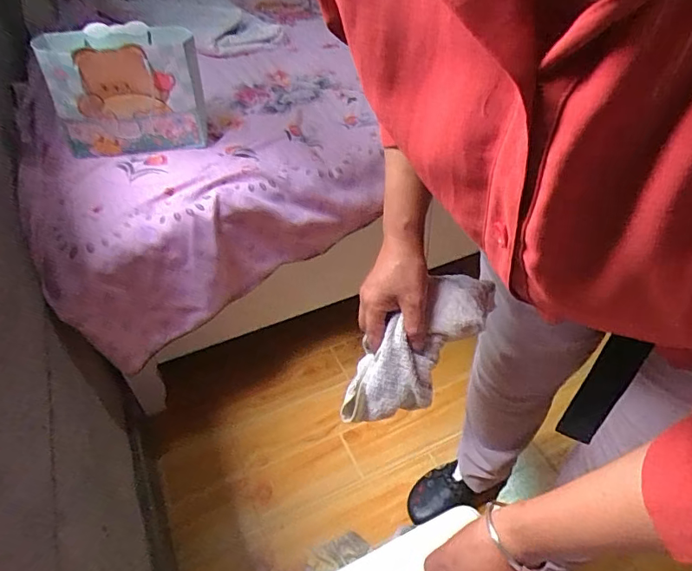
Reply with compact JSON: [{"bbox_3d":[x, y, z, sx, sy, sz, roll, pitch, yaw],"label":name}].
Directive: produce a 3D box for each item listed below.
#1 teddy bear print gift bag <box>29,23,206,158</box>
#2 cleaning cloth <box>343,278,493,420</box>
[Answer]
[{"bbox_3d":[-0.388,-0.349,0.875,0.243,0.188,0.137,-18,46,-15],"label":"teddy bear print gift bag"},{"bbox_3d":[0.071,0.075,0.530,0.219,0.071,0.079,-49,51,8],"label":"cleaning cloth"}]

